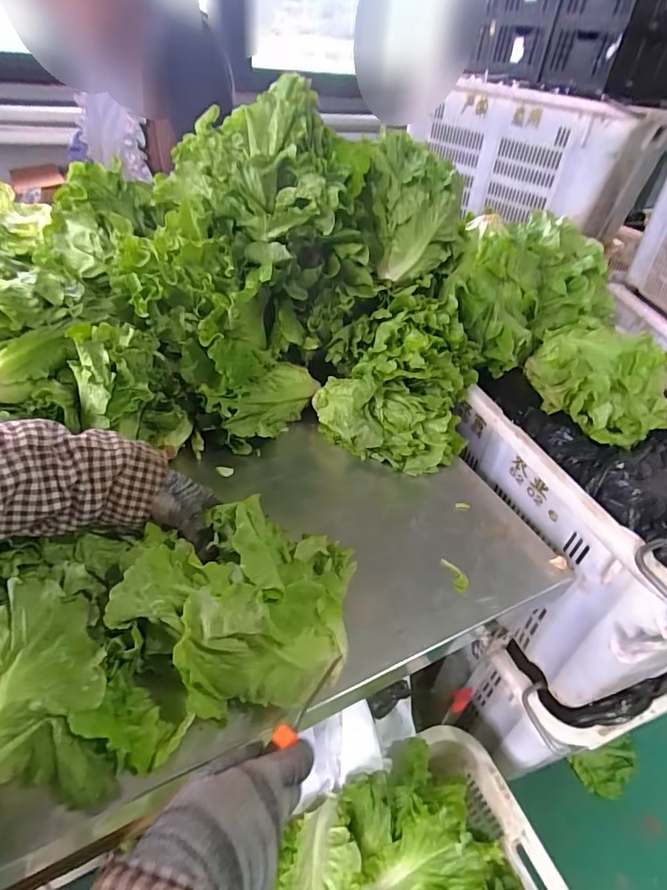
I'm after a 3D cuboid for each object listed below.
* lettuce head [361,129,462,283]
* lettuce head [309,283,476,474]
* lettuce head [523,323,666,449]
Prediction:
[{"bbox_3d":[0.120,-0.356,0.731,0.148,0.166,0.150,11,41,6],"label":"lettuce head"},{"bbox_3d":[0.086,-0.099,0.713,0.226,0.187,0.188,18,42,14],"label":"lettuce head"},{"bbox_3d":[0.427,-0.105,0.767,0.214,0.102,0.206,29,45,25],"label":"lettuce head"}]

